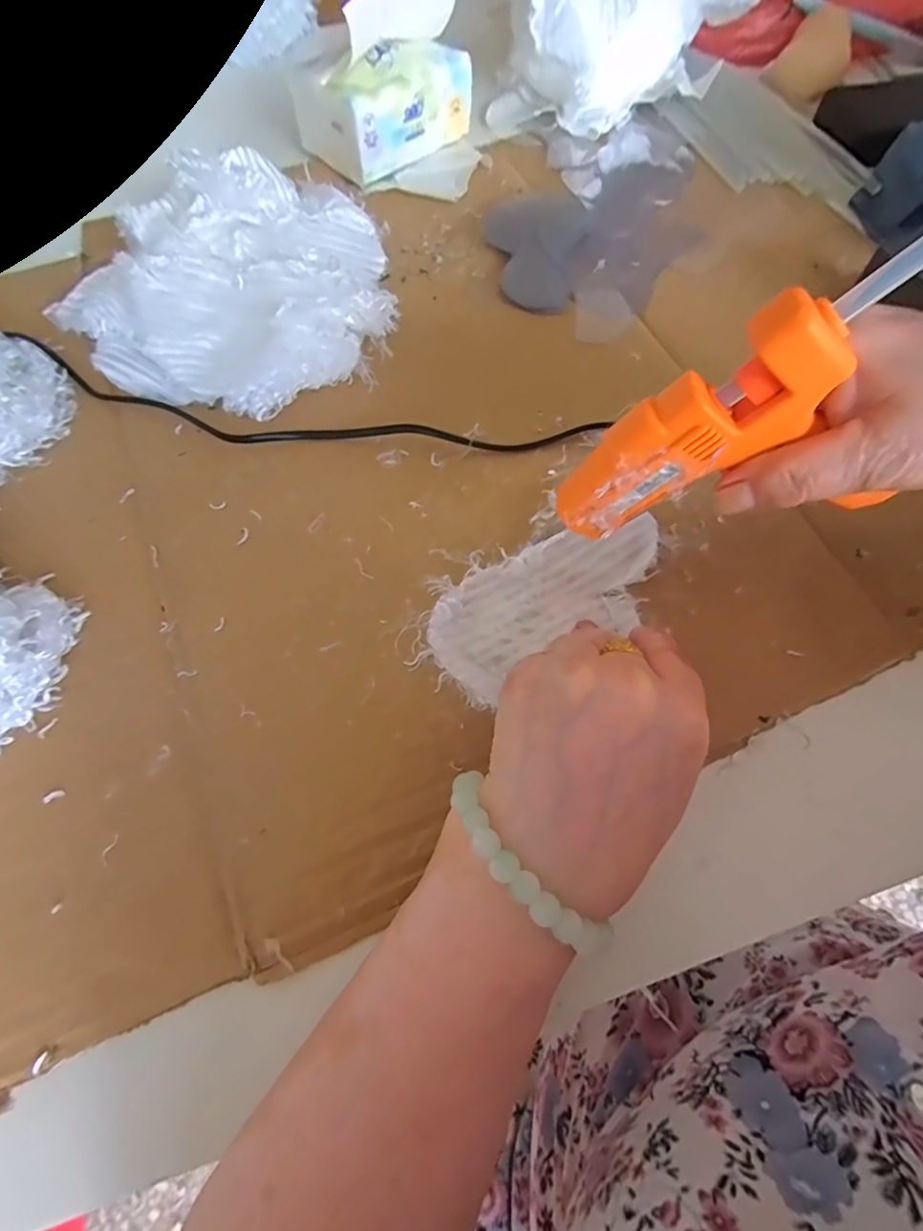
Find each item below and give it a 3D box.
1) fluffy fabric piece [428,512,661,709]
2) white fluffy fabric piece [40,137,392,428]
[{"bbox_3d":[0.049,-0.009,0.279,0.134,0.013,0.061,-29,68,-12],"label":"fluffy fabric piece"},{"bbox_3d":[-0.146,-0.227,0.358,0.197,0.046,0.201,-1,66,2],"label":"white fluffy fabric piece"}]

